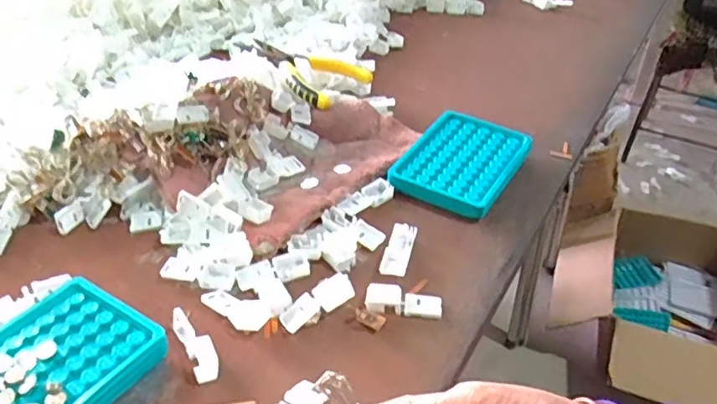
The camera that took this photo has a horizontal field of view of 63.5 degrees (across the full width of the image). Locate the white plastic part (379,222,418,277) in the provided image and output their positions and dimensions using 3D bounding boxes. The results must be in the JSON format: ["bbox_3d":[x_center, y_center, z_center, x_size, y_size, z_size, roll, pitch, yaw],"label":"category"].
[{"bbox_3d":[0.033,0.040,0.470,0.021,0.010,0.058,10,40,11],"label":"white plastic part"}]

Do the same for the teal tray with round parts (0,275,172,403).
[{"bbox_3d":[-0.202,0.111,0.365,0.100,0.024,0.133,22,43,25],"label":"teal tray with round parts"}]

